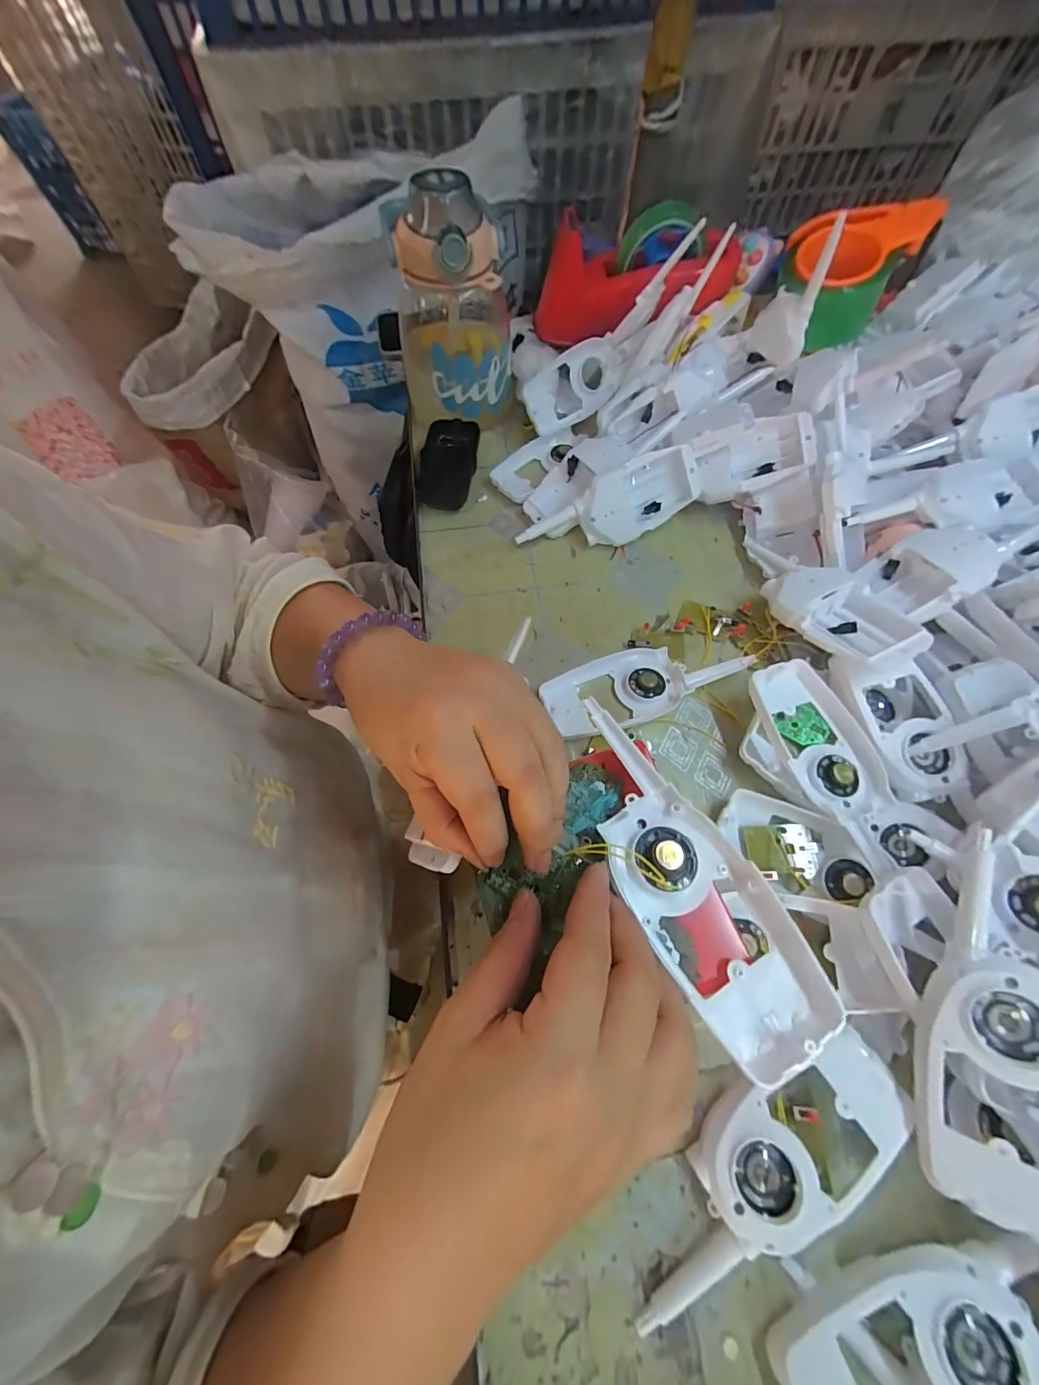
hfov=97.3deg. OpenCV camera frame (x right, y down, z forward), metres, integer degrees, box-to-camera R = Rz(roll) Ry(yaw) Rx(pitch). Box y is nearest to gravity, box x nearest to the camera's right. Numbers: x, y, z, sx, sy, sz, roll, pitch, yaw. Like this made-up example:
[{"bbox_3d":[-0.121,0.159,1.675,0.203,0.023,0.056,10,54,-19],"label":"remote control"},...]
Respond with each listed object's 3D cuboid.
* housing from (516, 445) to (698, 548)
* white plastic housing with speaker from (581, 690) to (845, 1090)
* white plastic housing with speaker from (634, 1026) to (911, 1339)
[{"bbox_3d":[0.081,-0.165,0.410,0.160,0.066,0.041,-13,65,-6],"label":"housing"},{"bbox_3d":[0.072,0.077,0.212,0.056,0.017,0.160,-25,66,-12],"label":"white plastic housing with speaker"},{"bbox_3d":[0.120,0.236,0.227,0.160,0.026,0.052,-32,68,-14],"label":"white plastic housing with speaker"}]

